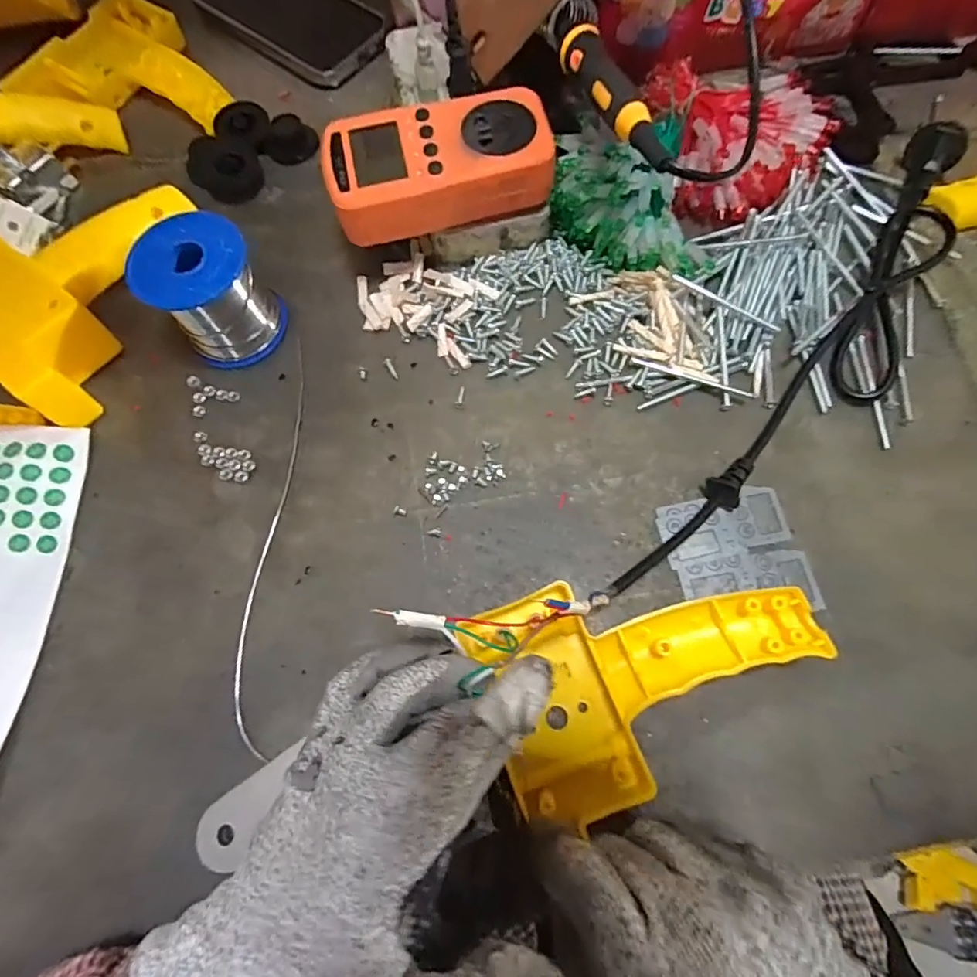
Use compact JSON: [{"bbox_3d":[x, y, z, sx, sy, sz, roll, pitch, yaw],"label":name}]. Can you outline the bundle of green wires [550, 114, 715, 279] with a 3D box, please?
[{"bbox_3d":[0.086,-0.185,0.326,0.093,0.044,0.108,-8,73,-1],"label":"bundle of green wires"}]

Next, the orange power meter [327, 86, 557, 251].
[{"bbox_3d":[-0.029,-0.187,0.303,0.124,0.032,0.068,-17,72,-4],"label":"orange power meter"}]

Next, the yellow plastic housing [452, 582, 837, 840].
[{"bbox_3d":[0.072,0.082,0.251,0.151,0.035,0.099,-23,74,-5],"label":"yellow plastic housing"}]

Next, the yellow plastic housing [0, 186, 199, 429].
[{"bbox_3d":[-0.273,-0.128,0.324,0.112,0.047,0.165,12,74,6],"label":"yellow plastic housing"}]

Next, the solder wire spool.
[{"bbox_3d":[-0.162,-0.115,0.308,0.059,0.062,0.057,-1,73,2],"label":"solder wire spool"}]

